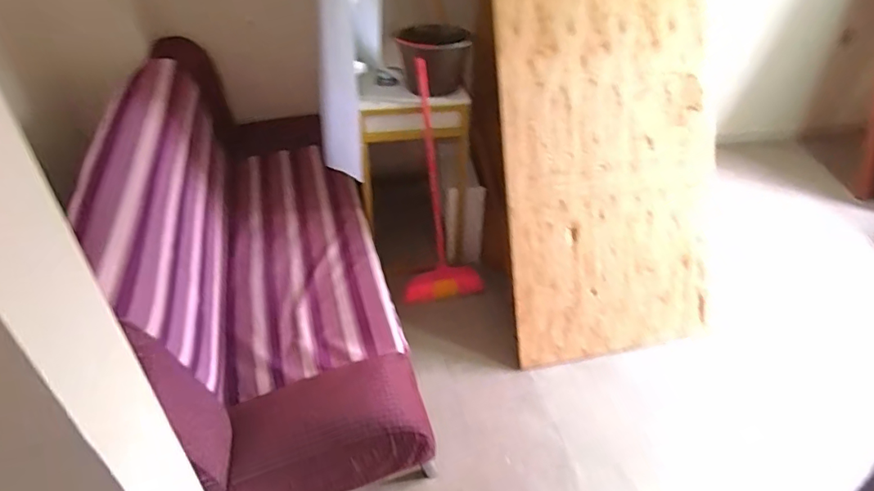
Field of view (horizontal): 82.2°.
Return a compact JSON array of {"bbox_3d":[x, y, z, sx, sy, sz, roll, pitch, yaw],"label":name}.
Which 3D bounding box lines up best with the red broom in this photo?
[{"bbox_3d":[0.031,-0.192,1.868,0.315,0.891,0.188,-4,39,-8],"label":"red broom"}]

